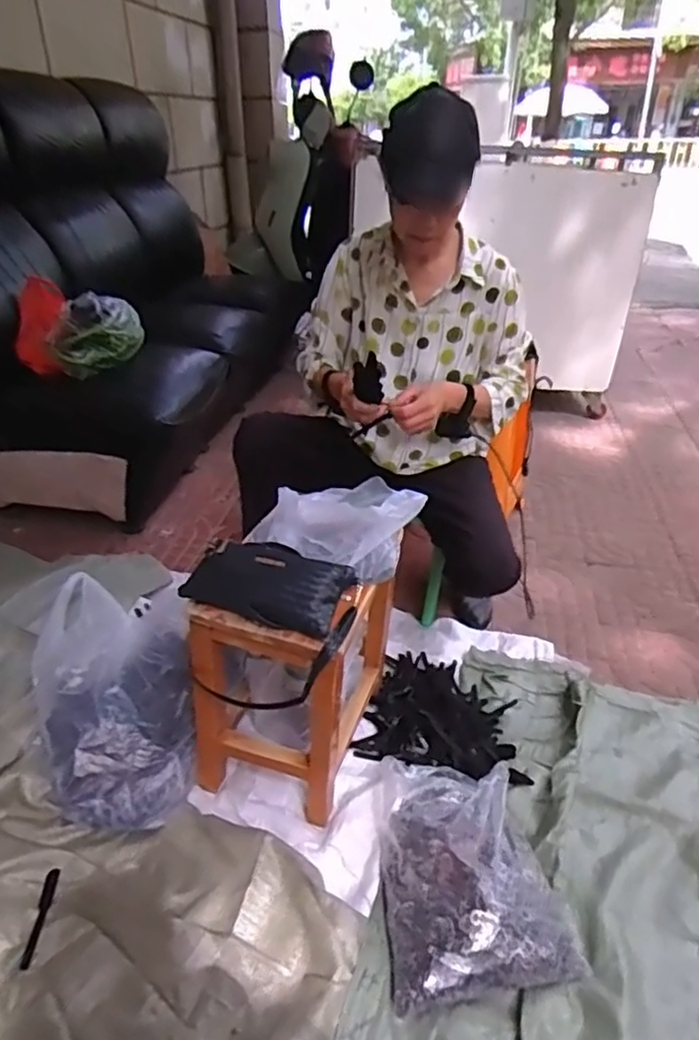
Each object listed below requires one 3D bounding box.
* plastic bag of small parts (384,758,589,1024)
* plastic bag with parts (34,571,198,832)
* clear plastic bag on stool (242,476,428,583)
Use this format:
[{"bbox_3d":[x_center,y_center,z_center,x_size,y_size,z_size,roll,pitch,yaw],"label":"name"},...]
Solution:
[{"bbox_3d":[0.177,0.487,0.914,0.251,0.086,0.305,0,33,-5],"label":"plastic bag of small parts"},{"bbox_3d":[-0.391,0.291,1.095,0.249,0.173,0.406,-7,34,-15],"label":"plastic bag with parts"},{"bbox_3d":[-0.011,-0.012,1.025,0.232,0.081,0.208,14,34,22],"label":"clear plastic bag on stool"}]

